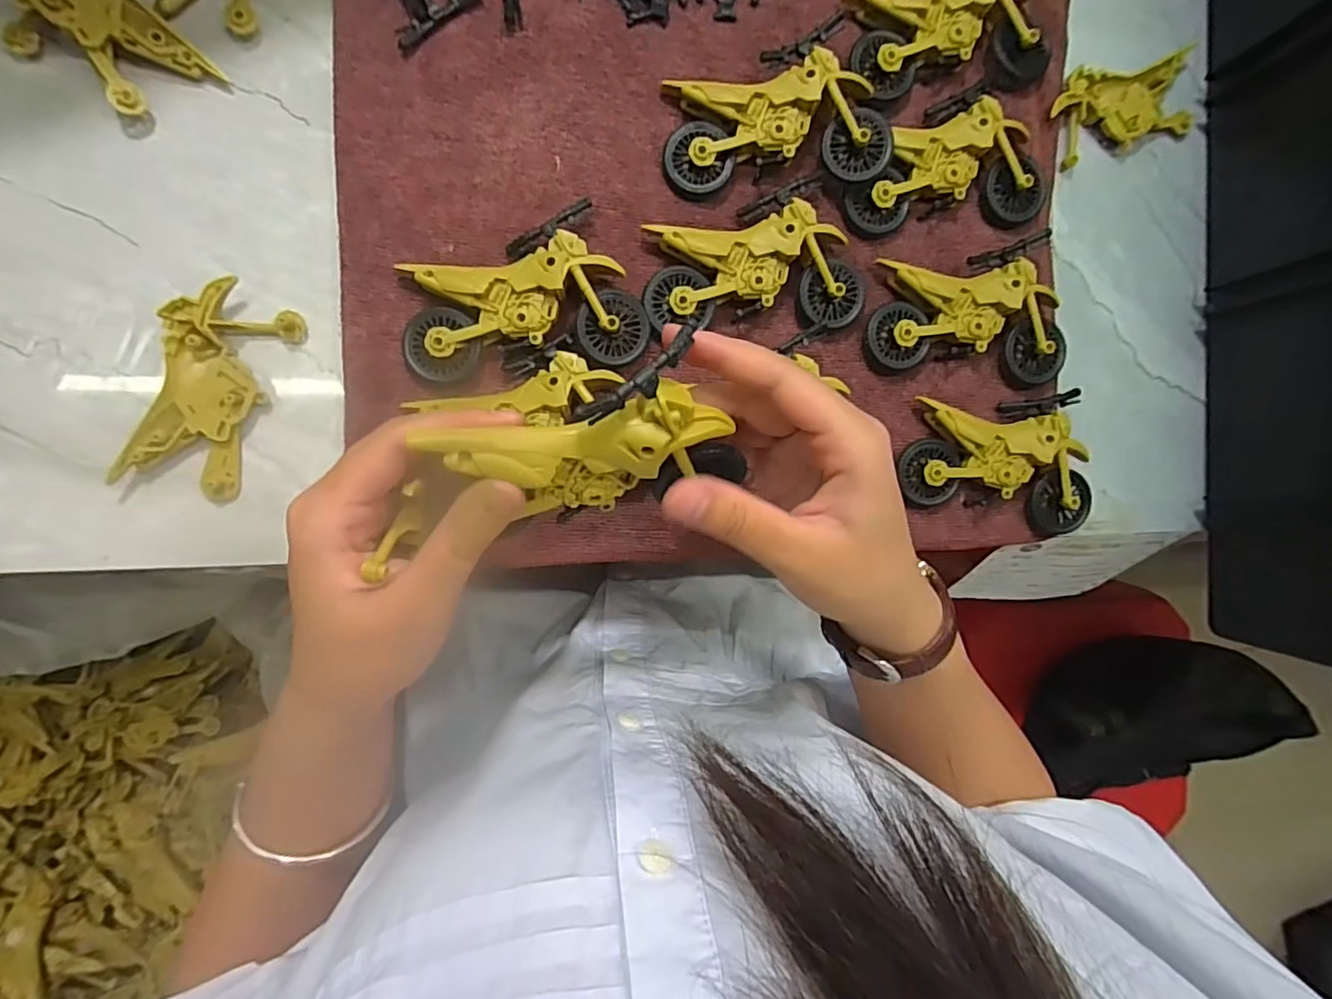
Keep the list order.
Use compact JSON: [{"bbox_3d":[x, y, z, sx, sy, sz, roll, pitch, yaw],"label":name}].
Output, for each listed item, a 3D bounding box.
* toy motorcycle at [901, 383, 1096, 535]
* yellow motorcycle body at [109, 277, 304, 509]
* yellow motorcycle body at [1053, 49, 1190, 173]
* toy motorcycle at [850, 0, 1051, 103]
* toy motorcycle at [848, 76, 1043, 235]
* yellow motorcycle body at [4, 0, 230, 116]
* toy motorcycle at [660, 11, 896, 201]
[{"bbox_3d":[0.192,-0.025,0.343,0.113,0.021,0.074,8,91,-9],"label":"toy motorcycle"},{"bbox_3d":[-0.215,-0.051,0.286,0.049,0.013,0.098,22,88,-9],"label":"yellow motorcycle body"},{"bbox_3d":[0.272,-0.235,0.361,0.093,0.012,0.048,-19,95,-8],"label":"yellow motorcycle body"},{"bbox_3d":[0.151,-0.266,0.332,0.120,0.023,0.077,-14,94,-8],"label":"toy motorcycle"},{"bbox_3d":[0.154,-0.188,0.335,0.111,0.021,0.068,-7,93,-8],"label":"toy motorcycle"},{"bbox_3d":[-0.262,-0.217,0.268,0.062,0.031,0.083,-38,97,-6],"label":"yellow motorcycle body"},{"bbox_3d":[0.056,-0.202,0.313,0.113,0.024,0.074,-7,93,-8],"label":"toy motorcycle"}]

